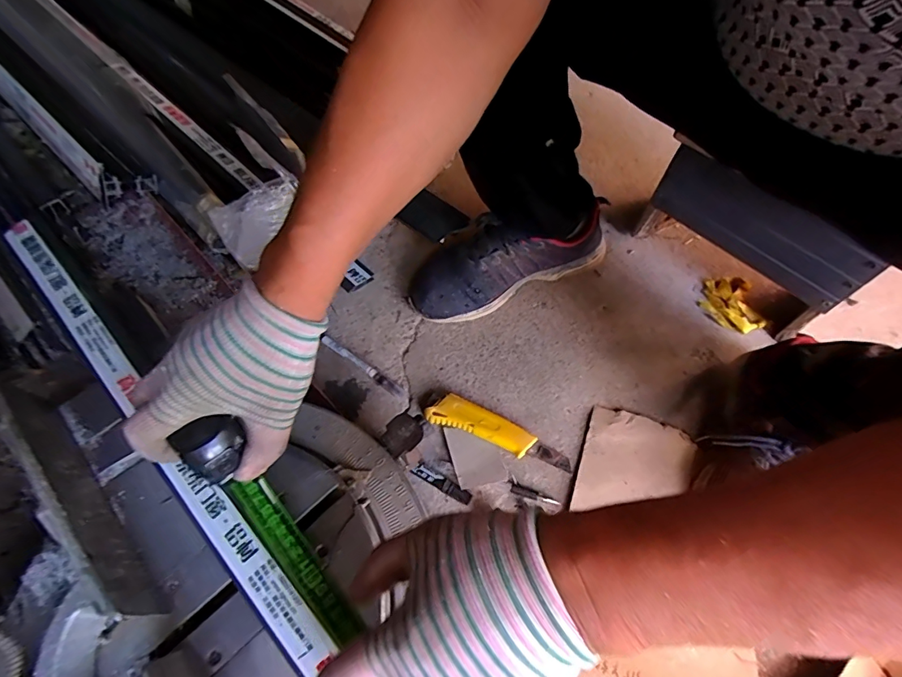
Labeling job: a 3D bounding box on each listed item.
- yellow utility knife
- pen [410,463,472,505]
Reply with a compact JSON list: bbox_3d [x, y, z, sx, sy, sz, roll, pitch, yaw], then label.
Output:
[{"bbox_3d":[0.055,0.106,0.518,0.169,0.015,0.039,21,62,9],"label":"yellow utility knife"},{"bbox_3d":[-0.010,0.156,0.485,0.070,0.011,0.013,27,63,12],"label":"pen"}]

